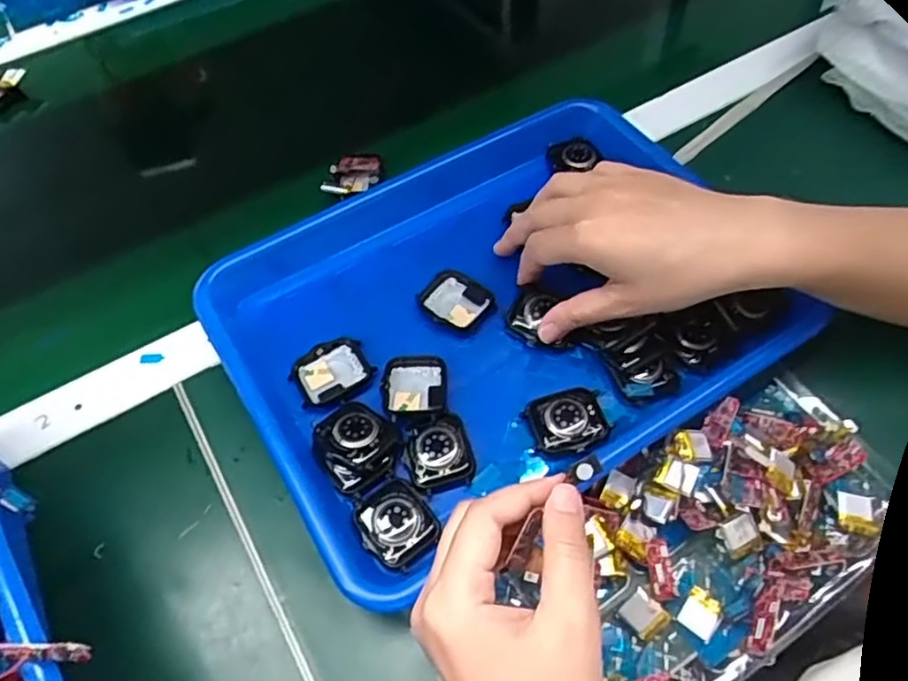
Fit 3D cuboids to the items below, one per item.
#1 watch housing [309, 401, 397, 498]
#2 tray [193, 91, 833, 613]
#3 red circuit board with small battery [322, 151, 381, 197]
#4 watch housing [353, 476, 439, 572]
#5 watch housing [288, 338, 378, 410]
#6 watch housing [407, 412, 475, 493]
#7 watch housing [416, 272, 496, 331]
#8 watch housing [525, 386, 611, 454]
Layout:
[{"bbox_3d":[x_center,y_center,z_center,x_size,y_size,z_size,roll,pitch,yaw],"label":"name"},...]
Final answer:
[{"bbox_3d":[-0.056,0.058,0.371,0.046,0.011,0.043,39,69,22],"label":"watch housing"},{"bbox_3d":[0.023,-0.025,0.419,0.317,0.034,0.246,-30,63,-14],"label":"tray"},{"bbox_3d":[-0.077,-0.125,0.509,0.036,0.016,0.048,8,61,7],"label":"red circuit board with small battery"},{"bbox_3d":[-0.031,0.098,0.353,0.037,0.011,0.043,-39,66,-18],"label":"watch housing"},{"bbox_3d":[-0.075,0.019,0.405,0.046,0.007,0.039,-26,62,-12],"label":"watch housing"},{"bbox_3d":[-0.008,0.062,0.371,0.033,0.008,0.040,-12,61,-4],"label":"watch housing"},{"bbox_3d":[0.001,-0.025,0.423,0.044,0.008,0.037,36,68,20],"label":"watch housing"},{"bbox_3d":[0.065,0.046,0.380,0.041,0.010,0.037,-19,61,-8],"label":"watch housing"}]

